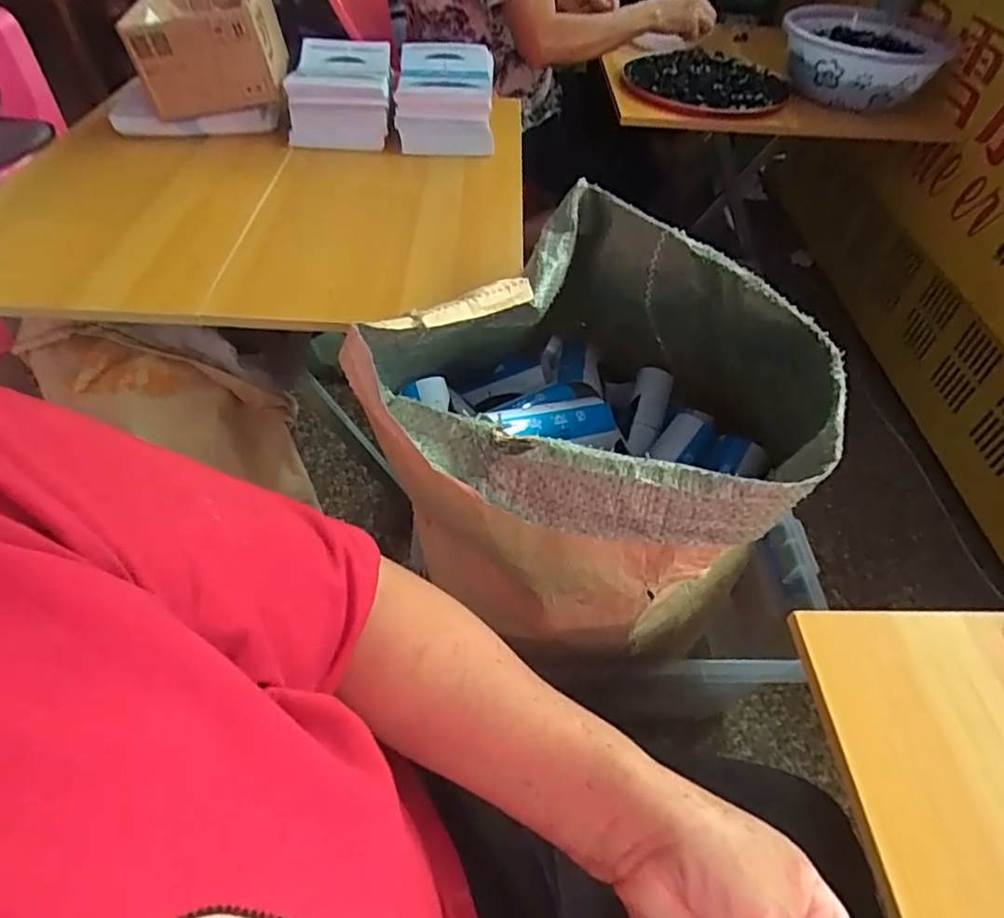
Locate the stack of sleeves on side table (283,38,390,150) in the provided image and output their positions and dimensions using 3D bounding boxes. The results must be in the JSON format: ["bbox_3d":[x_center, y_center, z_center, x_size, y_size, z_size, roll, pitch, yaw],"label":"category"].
[{"bbox_3d":[-0.208,-0.489,0.813,0.117,0.074,0.183,-1,50,-4],"label":"stack of sleeves on side table"}]

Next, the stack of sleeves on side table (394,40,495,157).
[{"bbox_3d":[-0.078,-0.505,0.844,0.121,0.069,0.228,-2,50,-4],"label":"stack of sleeves on side table"}]

